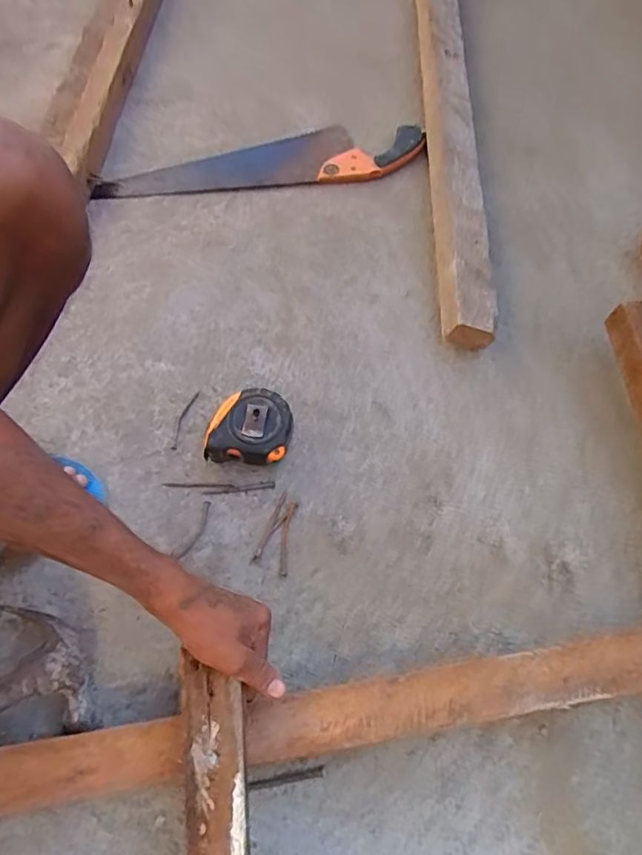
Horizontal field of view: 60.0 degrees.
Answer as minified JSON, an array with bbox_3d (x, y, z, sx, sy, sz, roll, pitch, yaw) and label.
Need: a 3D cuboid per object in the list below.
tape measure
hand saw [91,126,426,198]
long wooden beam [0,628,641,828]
[{"bbox_3d":[-0.076,0.000,0.597,0.089,0.046,0.075,1,66,-1],"label":"tape measure"},{"bbox_3d":[-0.085,-0.373,0.778,0.460,0.017,0.109,-9,66,-5],"label":"hand saw"},{"bbox_3d":[0.234,0.222,0.499,1.204,0.056,0.067,-8,66,-5],"label":"long wooden beam"}]

